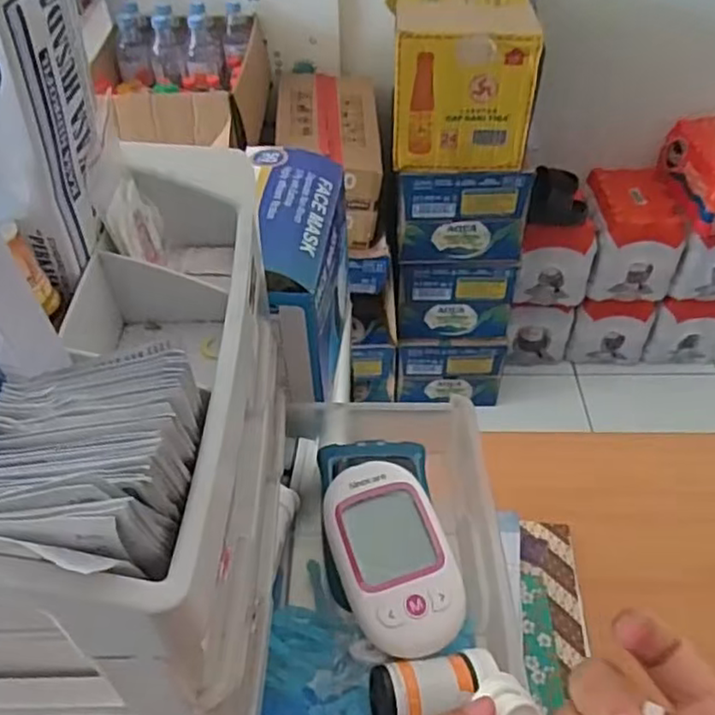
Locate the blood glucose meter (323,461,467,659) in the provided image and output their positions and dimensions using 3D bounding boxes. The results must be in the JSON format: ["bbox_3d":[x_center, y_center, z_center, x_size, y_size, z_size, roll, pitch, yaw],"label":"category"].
[{"bbox_3d":[0.018,0.096,0.330,0.051,0.023,0.092,-16,49,-14],"label":"blood glucose meter"}]

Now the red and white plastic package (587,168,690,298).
[{"bbox_3d":[0.699,-0.326,1.723,0.201,0.231,0.275,3,47,4],"label":"red and white plastic package"}]

